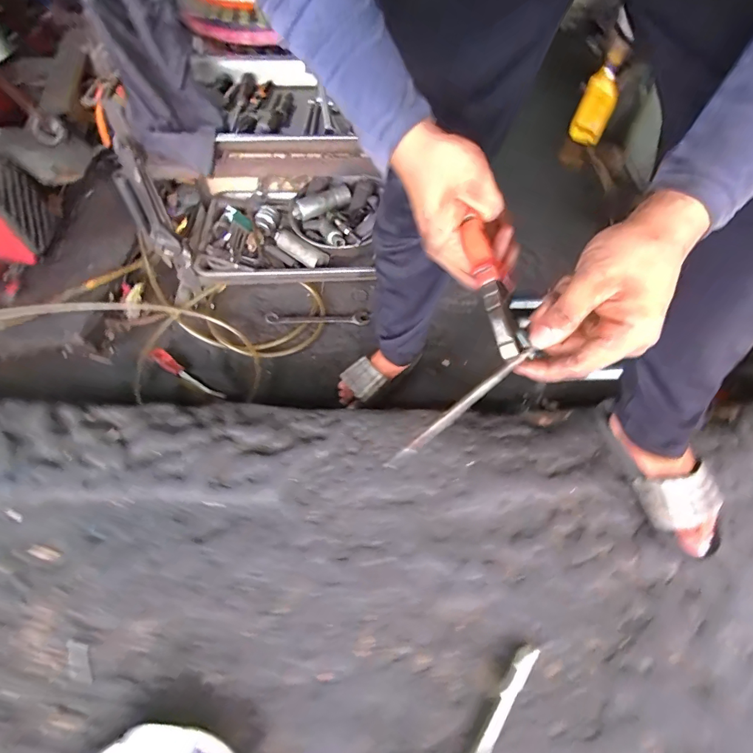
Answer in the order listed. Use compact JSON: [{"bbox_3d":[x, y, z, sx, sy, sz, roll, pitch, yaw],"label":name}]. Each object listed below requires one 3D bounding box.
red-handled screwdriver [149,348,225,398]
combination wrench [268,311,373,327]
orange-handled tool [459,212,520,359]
[{"bbox_3d":[-0.447,-0.002,0.939,0.226,0.024,0.032,32,61,17],"label":"red-handled screwdriver"},{"bbox_3d":[-0.153,-0.154,1.049,0.267,0.015,0.038,-1,57,-2],"label":"combination wrench"},{"bbox_3d":[0.090,-0.070,0.308,0.023,0.014,0.117,-9,72,-8],"label":"orange-handled tool"}]

